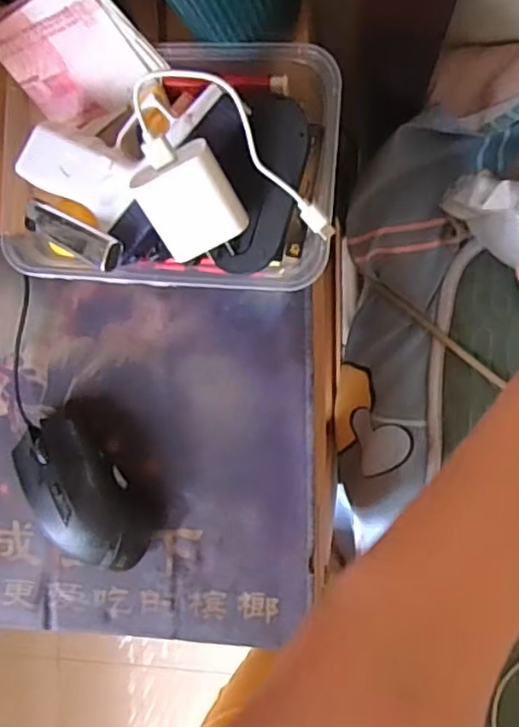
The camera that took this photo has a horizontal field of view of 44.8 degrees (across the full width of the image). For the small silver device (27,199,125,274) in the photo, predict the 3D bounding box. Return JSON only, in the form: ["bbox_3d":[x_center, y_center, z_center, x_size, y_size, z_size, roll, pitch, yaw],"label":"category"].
[{"bbox_3d":[-0.118,-0.081,0.392,0.085,0.015,0.020,30,97,29],"label":"small silver device"}]

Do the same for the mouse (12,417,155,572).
[{"bbox_3d":[-0.122,0.092,0.436,0.064,0.038,0.116,-38,88,10],"label":"mouse"}]

